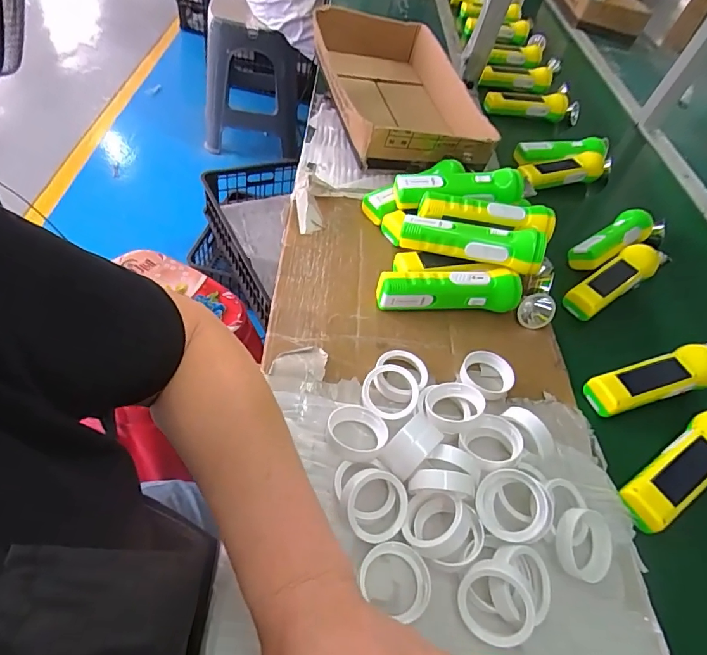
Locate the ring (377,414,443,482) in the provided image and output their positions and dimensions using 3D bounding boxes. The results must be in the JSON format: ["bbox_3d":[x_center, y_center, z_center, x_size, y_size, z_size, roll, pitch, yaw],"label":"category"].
[{"bbox_3d":[0.047,0.103,0.370,0.047,0.055,0.030,-34,67,-33],"label":"ring"}]

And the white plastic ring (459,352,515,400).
[{"bbox_3d":[0.141,0.050,0.470,0.052,0.018,0.052,7,52,-9],"label":"white plastic ring"}]

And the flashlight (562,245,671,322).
[{"bbox_3d":[0.339,-0.064,0.566,0.169,0.034,0.042,-28,60,-24],"label":"flashlight"}]

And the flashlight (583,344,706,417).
[{"bbox_3d":[0.326,0.054,0.472,0.154,0.041,0.045,-8,53,-14],"label":"flashlight"}]

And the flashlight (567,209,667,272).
[{"bbox_3d":[0.364,-0.122,0.608,0.162,0.038,0.046,-25,59,-22],"label":"flashlight"}]

